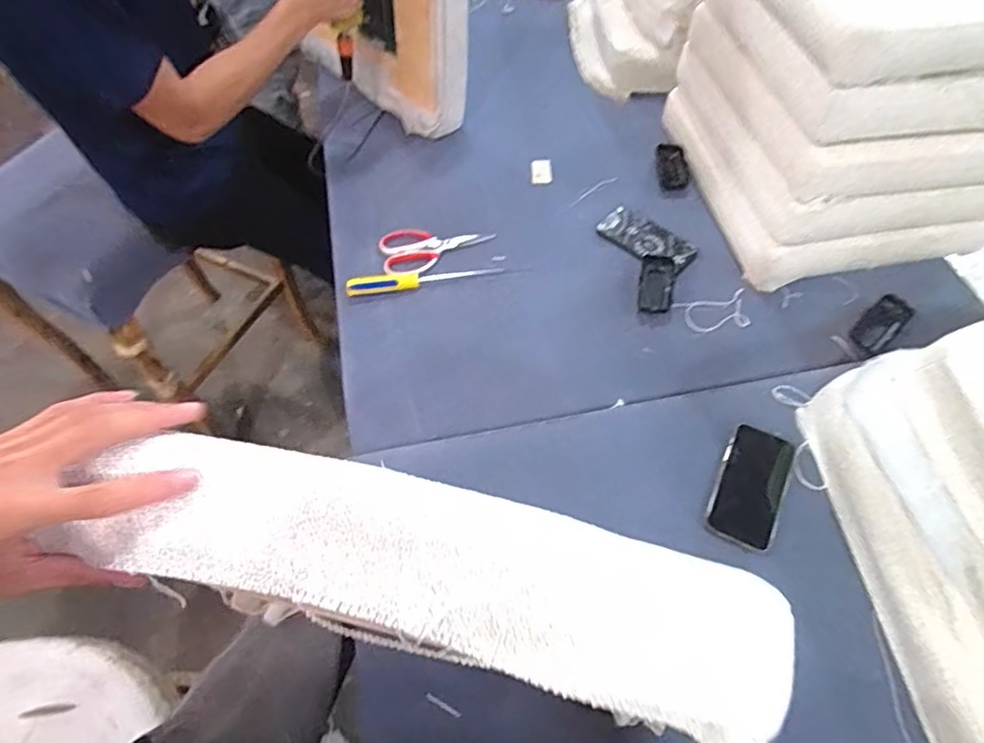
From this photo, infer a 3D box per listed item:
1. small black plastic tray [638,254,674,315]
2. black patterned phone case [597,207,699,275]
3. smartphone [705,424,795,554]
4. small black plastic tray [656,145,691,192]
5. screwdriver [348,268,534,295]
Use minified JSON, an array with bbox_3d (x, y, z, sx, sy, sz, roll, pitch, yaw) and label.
[{"bbox_3d":[0.262,-0.139,0.924,0.052,0.015,0.110,10,59,8],"label":"small black plastic tray"},{"bbox_3d":[0.265,-0.225,0.986,0.166,0.013,0.082,37,66,22],"label":"black patterned phone case"},{"bbox_3d":[0.331,0.145,0.742,0.080,0.014,0.162,22,61,15],"label":"smartphone"},{"bbox_3d":[0.339,-0.381,1.078,0.056,0.010,0.116,2,58,3],"label":"small black plastic tray"},{"bbox_3d":[-0.089,-0.156,0.939,0.288,0.023,0.032,-11,58,-5],"label":"screwdriver"}]

